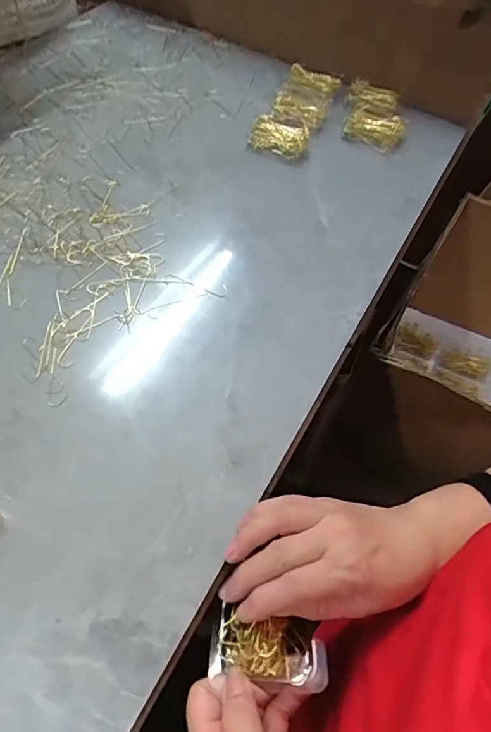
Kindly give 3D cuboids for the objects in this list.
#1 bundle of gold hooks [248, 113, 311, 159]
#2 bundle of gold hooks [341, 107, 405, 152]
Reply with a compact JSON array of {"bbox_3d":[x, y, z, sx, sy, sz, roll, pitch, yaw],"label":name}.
[{"bbox_3d":[0.043,-0.281,0.575,0.069,0.022,0.054,30,61,13],"label":"bundle of gold hooks"},{"bbox_3d":[0.162,-0.301,0.596,0.066,0.020,0.057,31,61,14],"label":"bundle of gold hooks"}]

